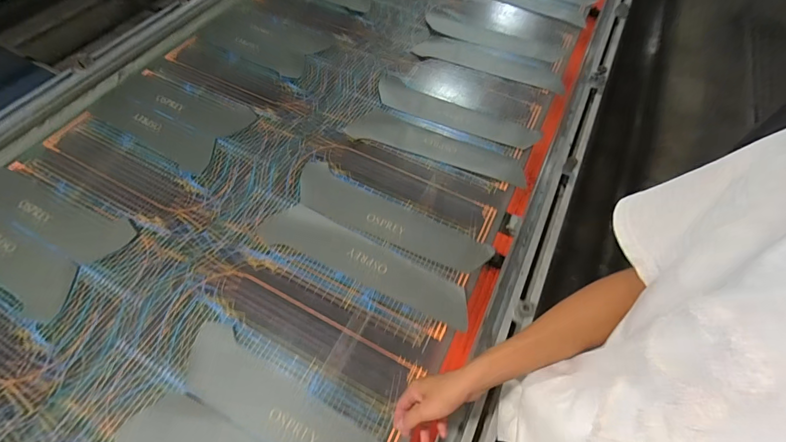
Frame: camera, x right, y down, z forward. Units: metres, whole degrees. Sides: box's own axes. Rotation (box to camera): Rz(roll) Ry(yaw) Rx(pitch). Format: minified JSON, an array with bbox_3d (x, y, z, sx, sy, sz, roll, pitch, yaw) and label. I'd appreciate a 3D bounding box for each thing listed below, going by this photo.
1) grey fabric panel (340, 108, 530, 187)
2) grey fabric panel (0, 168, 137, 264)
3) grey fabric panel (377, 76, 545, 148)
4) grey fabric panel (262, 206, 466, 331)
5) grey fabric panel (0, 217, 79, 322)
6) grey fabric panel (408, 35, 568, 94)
[{"bbox_3d":[0.113,-0.191,0.908,0.446,0.042,0.106,15,60,8],"label":"grey fabric panel"},{"bbox_3d":[-0.728,-0.014,0.756,0.378,0.012,0.109,21,62,11],"label":"grey fabric panel"},{"bbox_3d":[0.172,-0.291,0.977,0.455,0.013,0.123,21,54,5],"label":"grey fabric panel"},{"bbox_3d":[-0.057,0.075,0.712,0.443,0.062,0.096,22,62,12],"label":"grey fabric panel"},{"bbox_3d":[-0.782,0.058,0.714,0.390,0.010,0.104,27,63,14],"label":"grey fabric panel"},{"bbox_3d":[0.303,-0.497,1.126,0.470,0.015,0.134,17,54,0],"label":"grey fabric panel"}]

